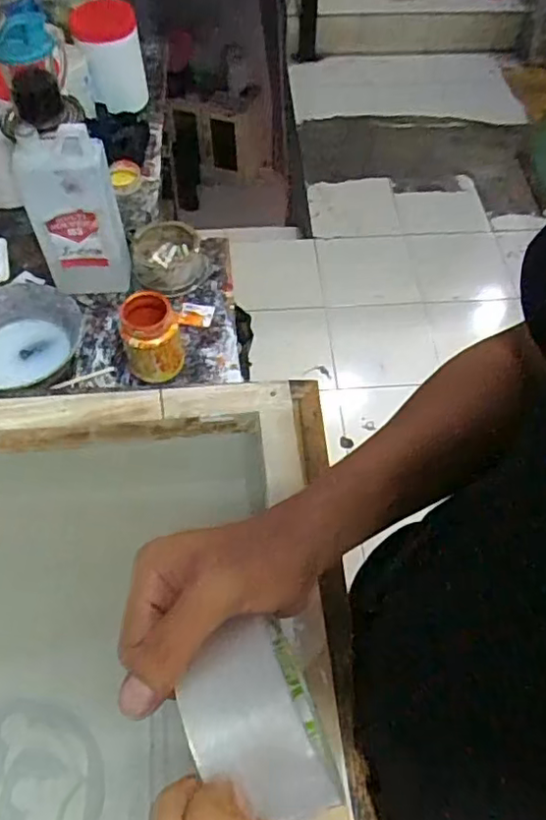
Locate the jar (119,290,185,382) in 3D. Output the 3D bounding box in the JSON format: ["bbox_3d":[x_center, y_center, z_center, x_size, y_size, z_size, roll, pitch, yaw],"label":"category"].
[{"bbox_3d":[-0.141,-0.084,0.708,0.066,0.093,0.055,-8,58,-6],"label":"jar"}]

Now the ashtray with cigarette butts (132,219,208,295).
[{"bbox_3d":[-0.140,-0.204,0.817,0.094,0.041,0.093,-7,58,-5],"label":"ashtray with cigarette butts"}]

